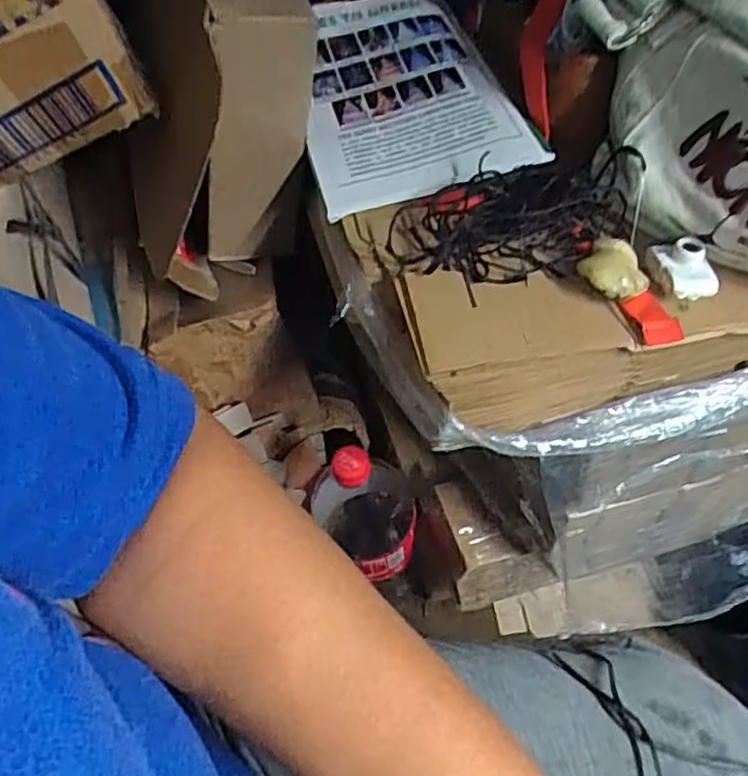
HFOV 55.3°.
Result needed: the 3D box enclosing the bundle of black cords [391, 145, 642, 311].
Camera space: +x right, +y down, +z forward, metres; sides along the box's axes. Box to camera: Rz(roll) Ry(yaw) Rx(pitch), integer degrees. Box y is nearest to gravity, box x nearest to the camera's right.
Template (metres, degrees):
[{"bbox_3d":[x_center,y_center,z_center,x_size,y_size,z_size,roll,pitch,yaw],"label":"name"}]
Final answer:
[{"bbox_3d":[0.090,-0.115,0.467,0.156,0.049,0.086,-15,52,-9],"label":"bundle of black cords"}]

